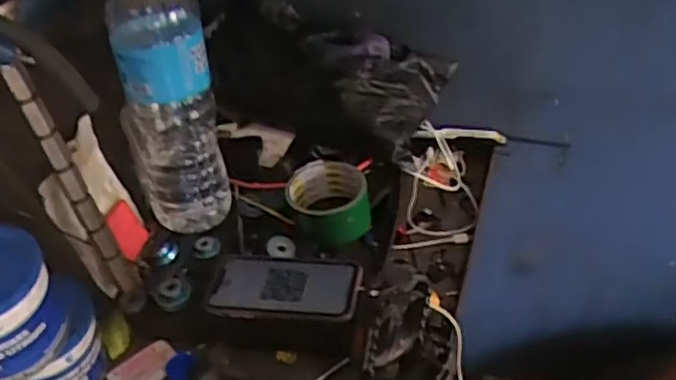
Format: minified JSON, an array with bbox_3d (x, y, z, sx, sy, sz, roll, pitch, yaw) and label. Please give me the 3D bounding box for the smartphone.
[{"bbox_3d":[-0.054,0.095,0.703,0.154,0.011,0.081,-1,39,12],"label":"smartphone"}]

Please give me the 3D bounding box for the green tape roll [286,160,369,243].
[{"bbox_3d":[-0.010,0.010,0.756,0.088,0.042,0.078,-4,40,-3],"label":"green tape roll"}]

